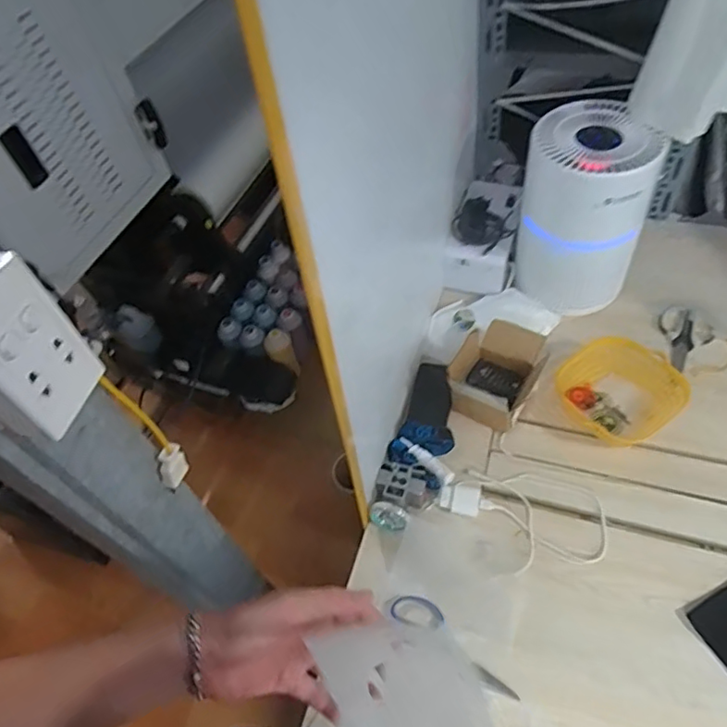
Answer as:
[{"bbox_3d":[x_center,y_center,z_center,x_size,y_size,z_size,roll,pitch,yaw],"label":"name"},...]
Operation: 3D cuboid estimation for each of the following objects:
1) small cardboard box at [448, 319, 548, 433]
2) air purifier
[{"bbox_3d":[0.213,0.017,0.914,0.121,0.090,0.159,27,60,23],"label":"small cardboard box"},{"bbox_3d":[0.356,-0.239,0.953,0.184,0.300,0.167,10,55,16],"label":"air purifier"}]

